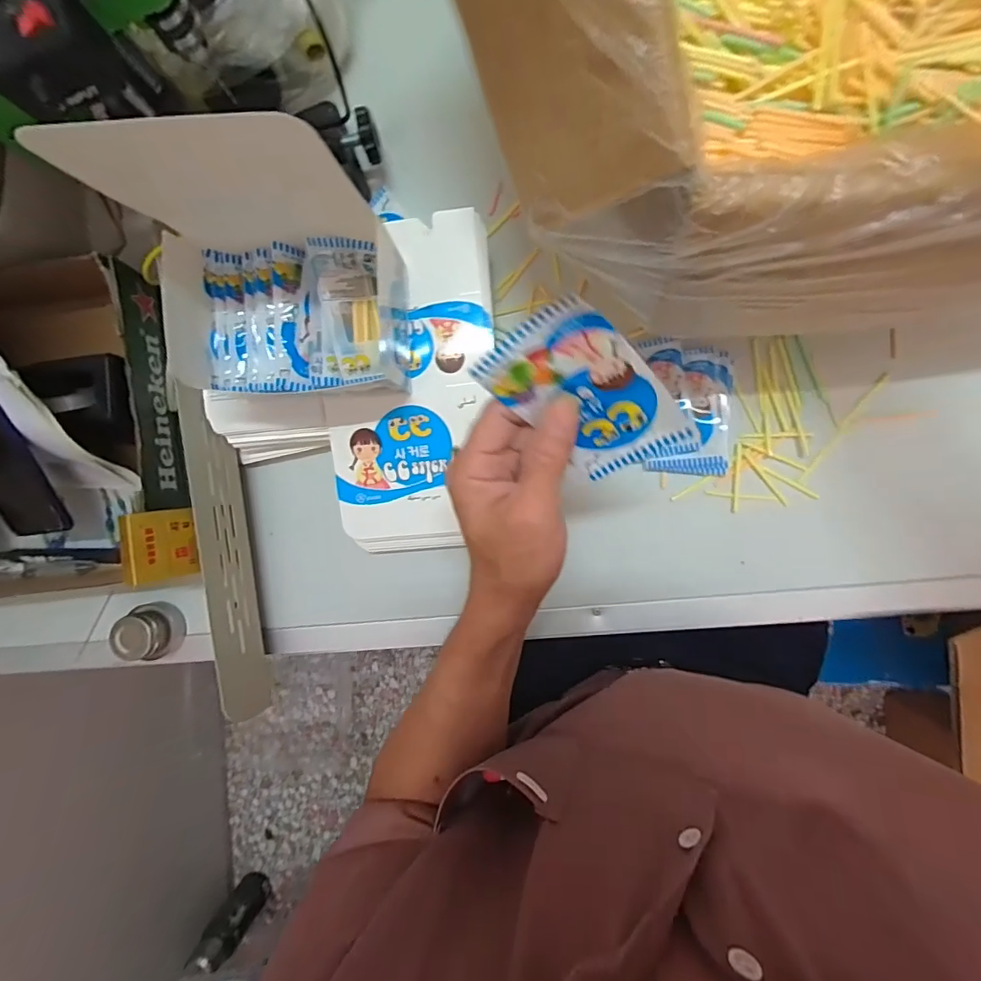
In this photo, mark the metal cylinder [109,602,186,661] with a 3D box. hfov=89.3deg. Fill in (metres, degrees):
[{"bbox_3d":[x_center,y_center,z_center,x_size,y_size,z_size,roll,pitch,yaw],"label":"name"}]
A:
[{"bbox_3d":[-0.312,0.130,0.450,0.044,0.039,0.048,-12,90,5],"label":"metal cylinder"}]

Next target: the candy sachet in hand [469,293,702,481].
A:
[{"bbox_3d":[0.051,-0.045,0.251,0.063,0.006,0.108,-31,127,33],"label":"candy sachet in hand"}]

